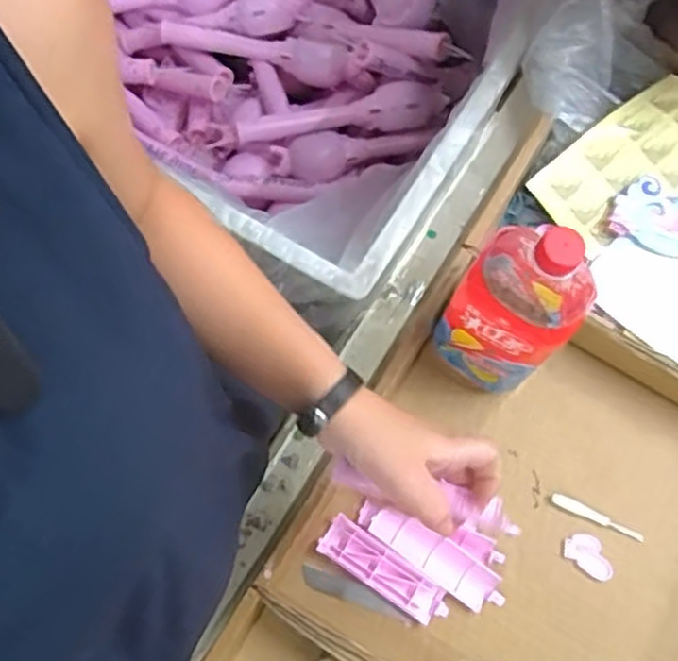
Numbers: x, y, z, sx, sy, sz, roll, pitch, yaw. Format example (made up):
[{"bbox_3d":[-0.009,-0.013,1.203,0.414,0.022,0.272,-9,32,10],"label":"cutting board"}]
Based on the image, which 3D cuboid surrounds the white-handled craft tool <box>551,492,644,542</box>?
[{"bbox_3d":[0.226,0.163,0.638,0.083,0.004,0.012,24,71,6],"label":"white-handled craft tool"}]

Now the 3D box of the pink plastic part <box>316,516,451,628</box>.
[{"bbox_3d":[0.037,0.202,0.610,0.114,0.011,0.034,34,72,10],"label":"pink plastic part"}]

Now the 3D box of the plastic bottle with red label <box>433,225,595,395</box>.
[{"bbox_3d":[0.143,-0.020,0.584,0.085,0.221,0.081,1,70,-2],"label":"plastic bottle with red label"}]

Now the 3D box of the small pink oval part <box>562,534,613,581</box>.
[{"bbox_3d":[0.216,0.192,0.626,0.044,0.004,0.029,32,72,9],"label":"small pink oval part"}]

